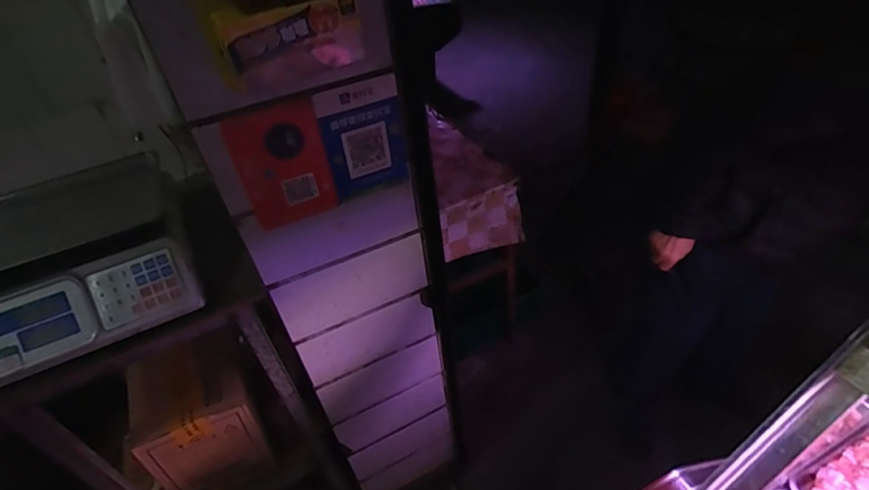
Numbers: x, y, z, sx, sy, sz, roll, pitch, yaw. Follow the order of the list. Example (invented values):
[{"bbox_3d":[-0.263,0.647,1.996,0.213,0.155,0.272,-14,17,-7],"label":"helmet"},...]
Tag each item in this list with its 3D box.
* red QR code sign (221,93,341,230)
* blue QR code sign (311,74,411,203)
[{"bbox_3d":[-0.205,-0.107,0.672,0.119,0.183,0.014,-25,48,-18],"label":"red QR code sign"},{"bbox_3d":[-0.097,-0.153,0.705,0.122,0.171,0.007,-26,45,-19],"label":"blue QR code sign"}]

